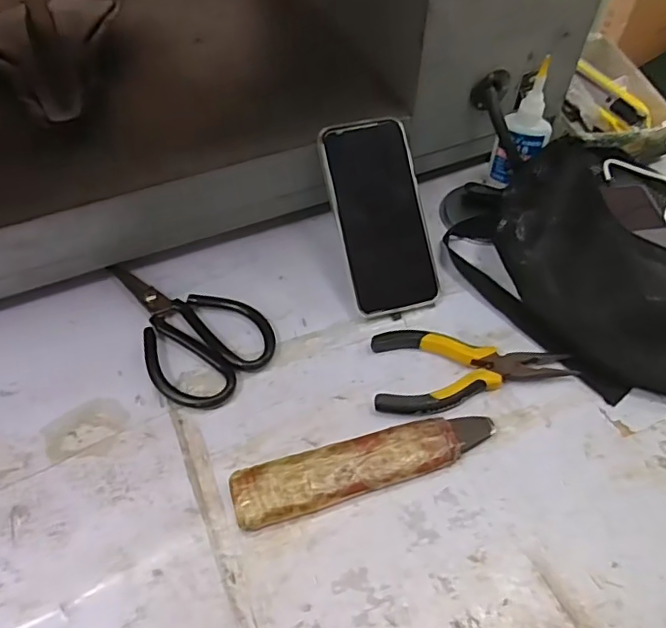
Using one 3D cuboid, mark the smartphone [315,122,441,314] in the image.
[{"bbox_3d":[0.041,-0.083,0.473,0.076,0.010,0.161,-13,90,-10],"label":"smartphone"}]

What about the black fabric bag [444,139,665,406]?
[{"bbox_3d":[0.230,-0.034,0.452,0.153,0.082,0.282,-34,60,-24],"label":"black fabric bag"}]

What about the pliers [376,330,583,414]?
[{"bbox_3d":[0.108,0.044,0.432,0.150,0.016,0.069,-1,53,-1],"label":"pliers"}]

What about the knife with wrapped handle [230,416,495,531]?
[{"bbox_3d":[0.024,0.106,0.391,0.185,0.019,0.039,-14,54,-11],"label":"knife with wrapped handle"}]

